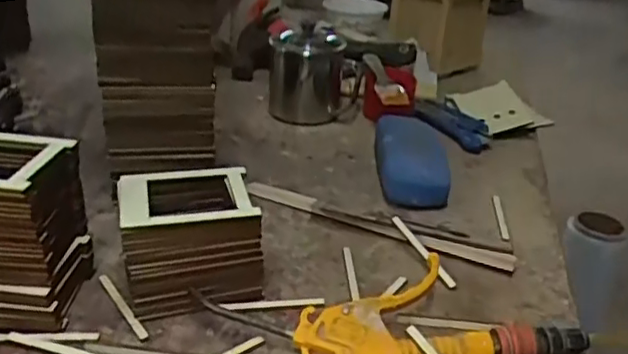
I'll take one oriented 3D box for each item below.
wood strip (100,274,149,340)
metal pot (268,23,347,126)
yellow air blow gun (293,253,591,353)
[{"bbox_3d":[-0.137,0.091,0.448,0.006,0.005,0.076,-14,32,-35],"label":"wood strip"},{"bbox_3d":[-0.010,-0.129,0.787,0.088,0.103,0.076,6,26,0],"label":"metal pot"},{"bbox_3d":[0.080,0.098,0.431,0.182,0.034,0.079,0,28,-11],"label":"yellow air blow gun"}]

